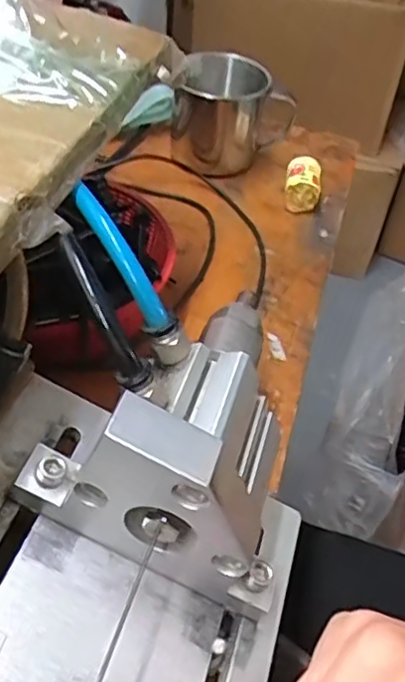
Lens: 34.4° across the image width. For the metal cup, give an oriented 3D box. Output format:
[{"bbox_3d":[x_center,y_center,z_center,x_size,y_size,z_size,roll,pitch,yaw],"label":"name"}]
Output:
[{"bbox_3d":[0.021,-0.173,0.499,0.081,0.069,0.081,3,45,-3],"label":"metal cup"}]

